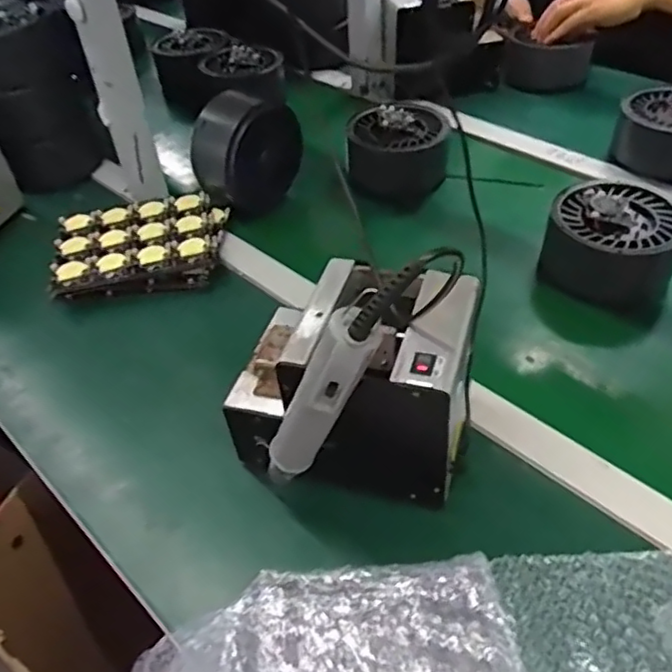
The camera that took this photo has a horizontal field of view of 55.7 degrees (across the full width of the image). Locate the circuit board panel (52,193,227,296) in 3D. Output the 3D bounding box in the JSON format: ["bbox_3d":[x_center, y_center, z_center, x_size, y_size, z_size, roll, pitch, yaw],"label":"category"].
[{"bbox_3d":[-0.258,-0.126,0.827,0.219,0.035,0.173,-4,44,1],"label":"circuit board panel"}]

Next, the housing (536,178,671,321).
[{"bbox_3d":[0.307,-0.098,0.708,0.138,0.092,0.120,18,48,22],"label":"housing"}]

